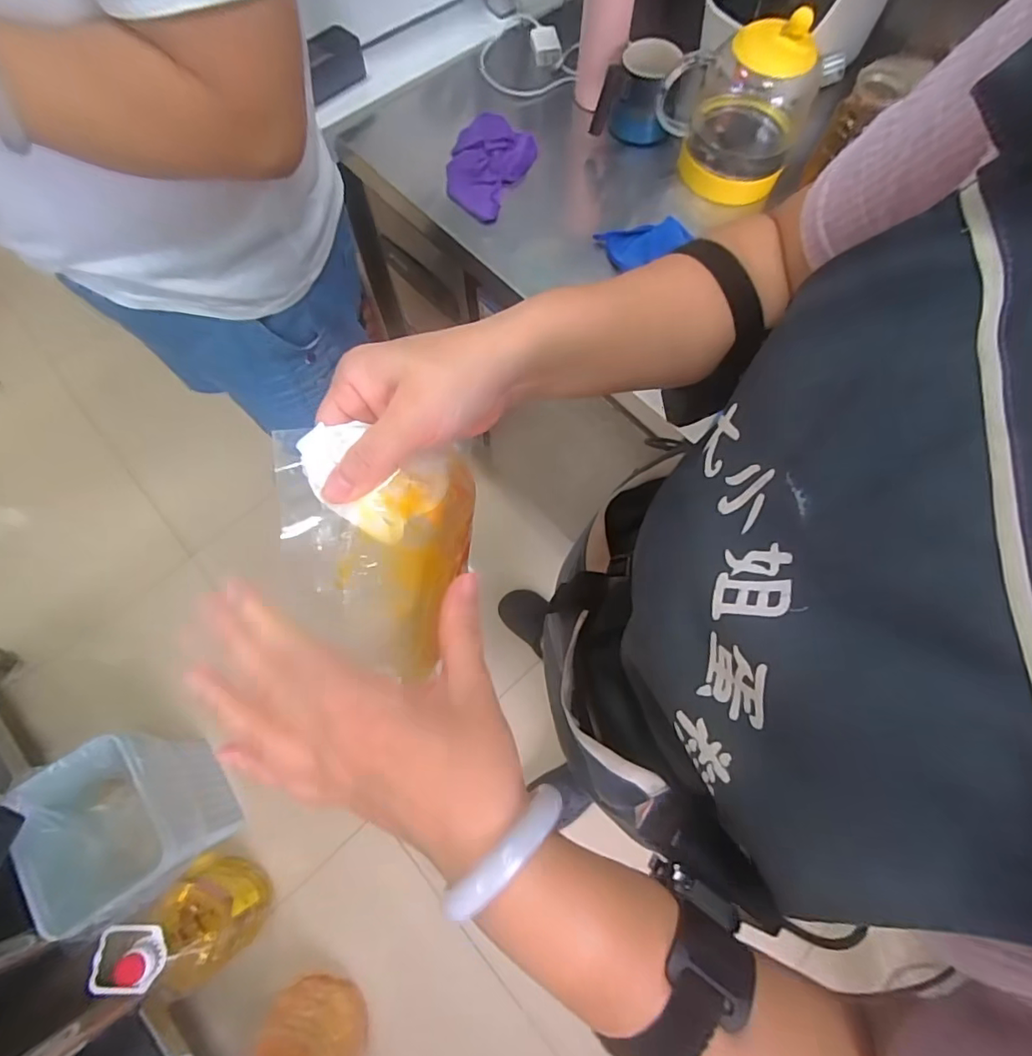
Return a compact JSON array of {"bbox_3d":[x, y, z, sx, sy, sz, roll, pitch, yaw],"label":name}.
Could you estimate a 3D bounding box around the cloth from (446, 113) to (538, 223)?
[{"bbox_3d":[-0.046,-0.499,0.751,0.110,0.045,0.158,24,72,8],"label":"cloth"}]

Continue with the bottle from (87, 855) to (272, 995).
[{"bbox_3d":[-0.577,0.715,0.970,0.143,0.320,0.152,0,70,0],"label":"bottle"}]

